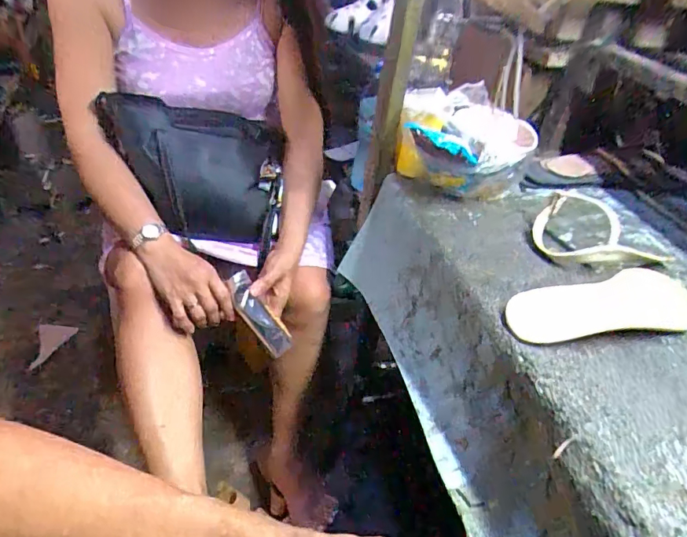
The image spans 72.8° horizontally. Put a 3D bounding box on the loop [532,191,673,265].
[{"bbox_3d":[0.282,-0.038,0.515,0.135,0.077,0.068,30,44,25],"label":"loop"}]

